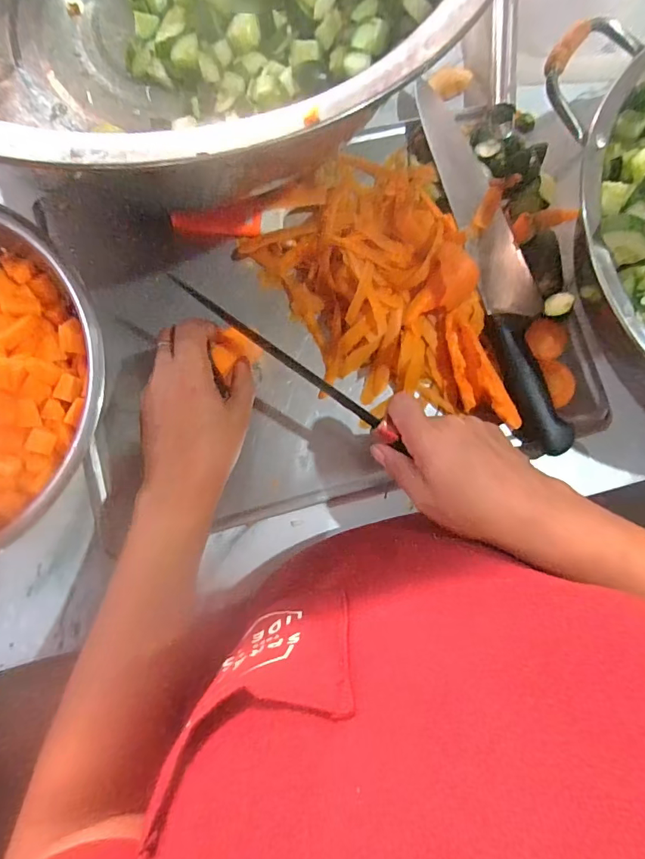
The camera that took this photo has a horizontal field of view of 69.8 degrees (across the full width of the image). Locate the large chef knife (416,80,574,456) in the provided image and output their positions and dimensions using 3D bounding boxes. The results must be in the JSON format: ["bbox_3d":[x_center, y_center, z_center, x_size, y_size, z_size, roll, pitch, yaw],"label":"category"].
[{"bbox_3d":[0.161,-0.158,0.423,0.059,0.027,0.361,-11,83,-7],"label":"large chef knife"}]

